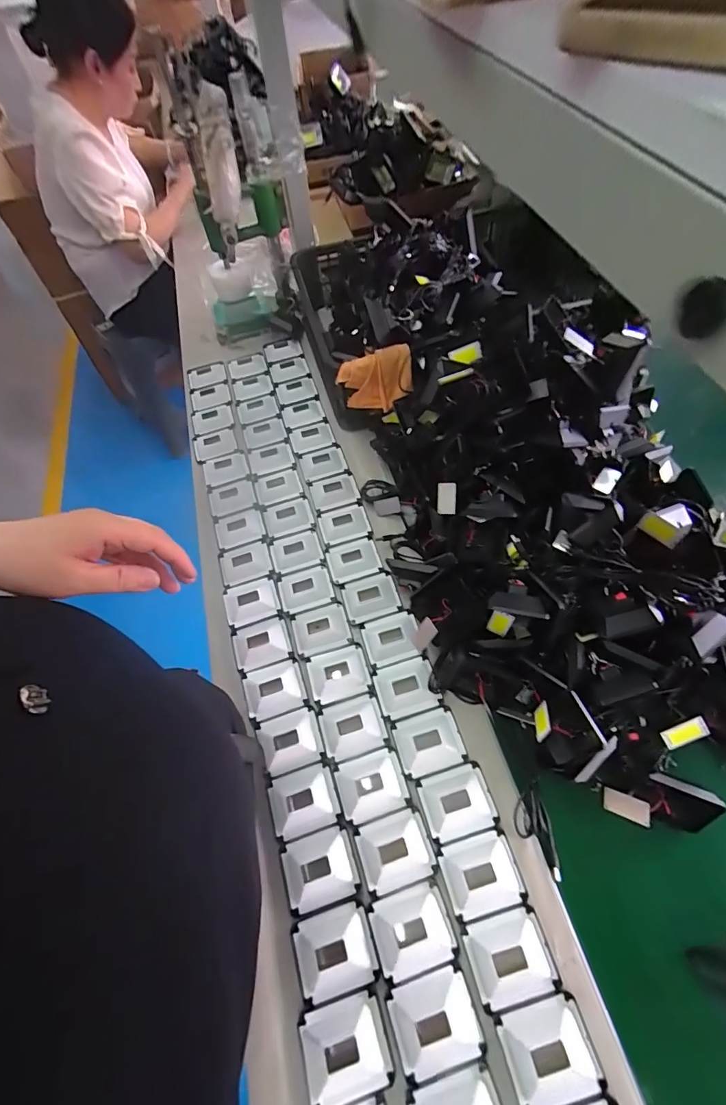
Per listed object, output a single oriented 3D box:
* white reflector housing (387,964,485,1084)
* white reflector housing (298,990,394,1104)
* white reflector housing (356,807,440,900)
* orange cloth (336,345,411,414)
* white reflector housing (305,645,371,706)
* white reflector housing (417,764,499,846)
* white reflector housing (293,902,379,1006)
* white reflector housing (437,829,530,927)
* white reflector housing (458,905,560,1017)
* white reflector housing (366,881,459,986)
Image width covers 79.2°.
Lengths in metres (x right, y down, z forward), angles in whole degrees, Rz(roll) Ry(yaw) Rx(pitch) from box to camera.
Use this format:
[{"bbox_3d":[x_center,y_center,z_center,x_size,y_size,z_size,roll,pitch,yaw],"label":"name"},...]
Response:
[{"bbox_3d":[0.068,0.446,0.415,0.078,0.016,0.066,-18,60,-6],"label":"white reflector housing"},{"bbox_3d":[-0.017,0.469,0.411,0.079,0.016,0.067,-17,60,-6],"label":"white reflector housing"},{"bbox_3d":[0.036,0.329,0.484,0.078,0.013,0.066,-18,60,-6],"label":"white reflector housing"},{"bbox_3d":[0.022,-0.288,0.730,0.117,0.075,0.071,1,60,5],"label":"orange cloth"},{"bbox_3d":[-0.032,0.160,0.584,0.078,0.014,0.066,-15,60,-5],"label":"white reflector housing"},{"bbox_3d":[0.107,0.283,0.498,0.078,0.013,0.066,-16,60,-5],"label":"white reflector housing"},{"bbox_3d":[-0.030,0.409,0.448,0.077,0.016,0.065,-18,60,-6],"label":"white reflector housing"},{"bbox_3d":[0.126,0.343,0.467,0.078,0.015,0.068,-15,60,-4],"label":"white reflector housing"},{"bbox_3d":[0.145,0.401,0.433,0.079,0.014,0.068,-17,60,-5],"label":"white reflector housing"},{"bbox_3d":[0.050,0.388,0.450,0.078,0.010,0.065,-18,60,-6],"label":"white reflector housing"}]

